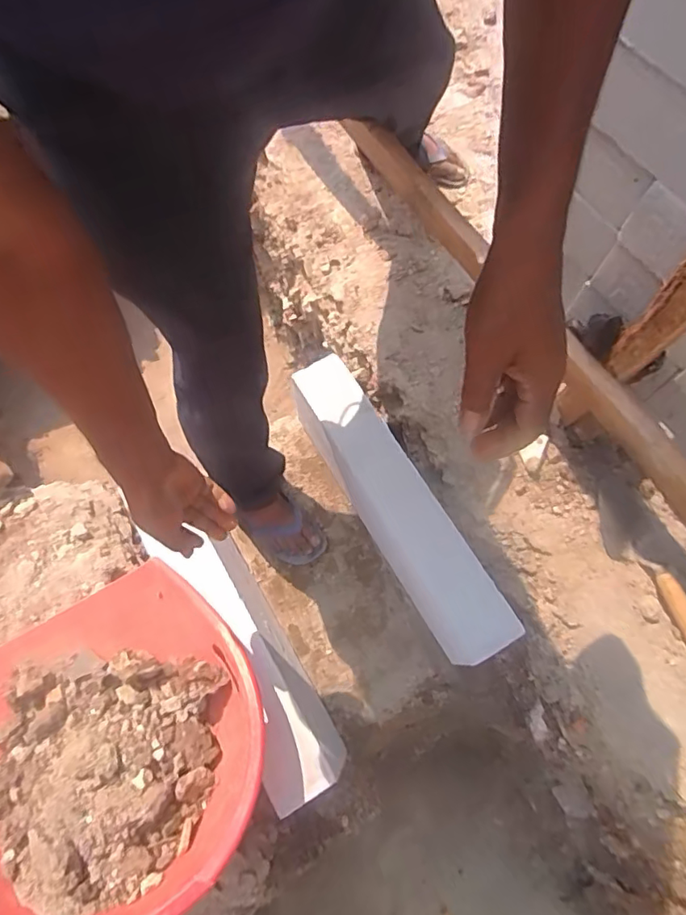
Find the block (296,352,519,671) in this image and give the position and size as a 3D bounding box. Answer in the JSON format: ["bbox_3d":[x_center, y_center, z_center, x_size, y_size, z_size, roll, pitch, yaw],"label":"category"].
[{"bbox_3d":[0.094,0.105,1.054,0.112,0.238,0.591,-30,74,-6],"label":"block"}]

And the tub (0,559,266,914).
[{"bbox_3d":[-0.338,0.385,0.727,0.443,0.145,0.424,-24,73,-5],"label":"tub"}]

